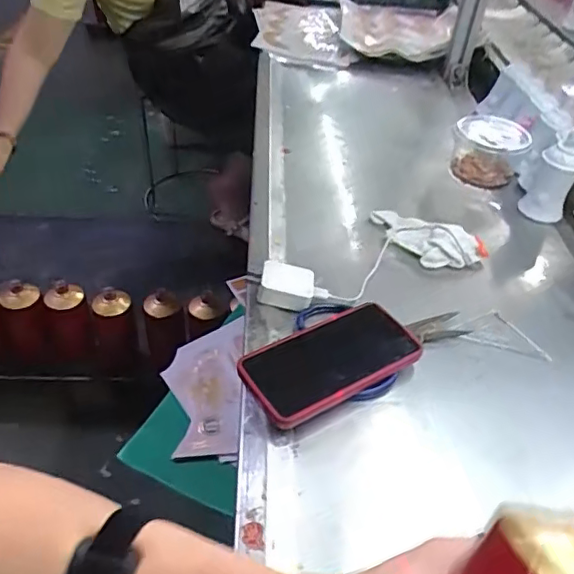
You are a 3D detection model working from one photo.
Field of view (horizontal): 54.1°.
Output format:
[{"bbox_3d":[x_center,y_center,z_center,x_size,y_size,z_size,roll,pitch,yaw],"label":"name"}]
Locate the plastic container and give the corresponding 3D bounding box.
[{"bbox_3d":[0.312,-0.210,0.877,0.111,0.084,0.090,14,42,10],"label":"plastic container"}]

